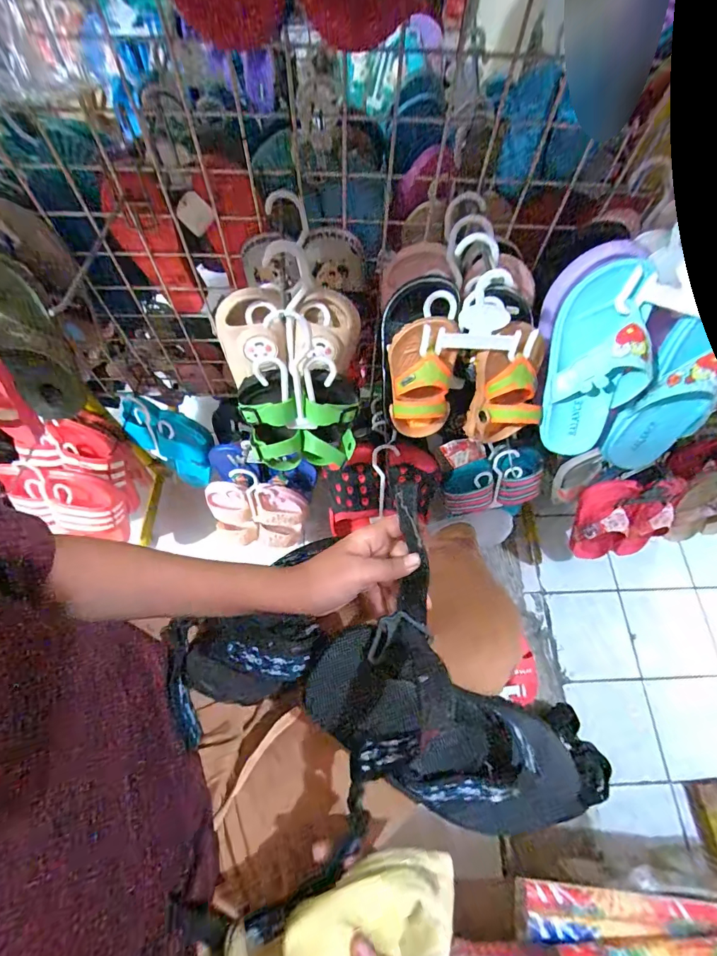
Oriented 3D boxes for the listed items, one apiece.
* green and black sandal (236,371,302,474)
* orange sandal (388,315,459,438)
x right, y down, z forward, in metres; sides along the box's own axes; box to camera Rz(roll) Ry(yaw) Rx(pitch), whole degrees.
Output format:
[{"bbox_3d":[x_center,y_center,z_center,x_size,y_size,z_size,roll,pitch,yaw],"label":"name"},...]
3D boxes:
[{"bbox_3d":[-0.107,-0.070,0.518,0.062,0.156,0.052,-12,44,-4],"label":"green and black sandal"},{"bbox_3d":[0.068,-0.101,0.449,0.065,0.136,0.049,-2,40,-1],"label":"orange sandal"}]

